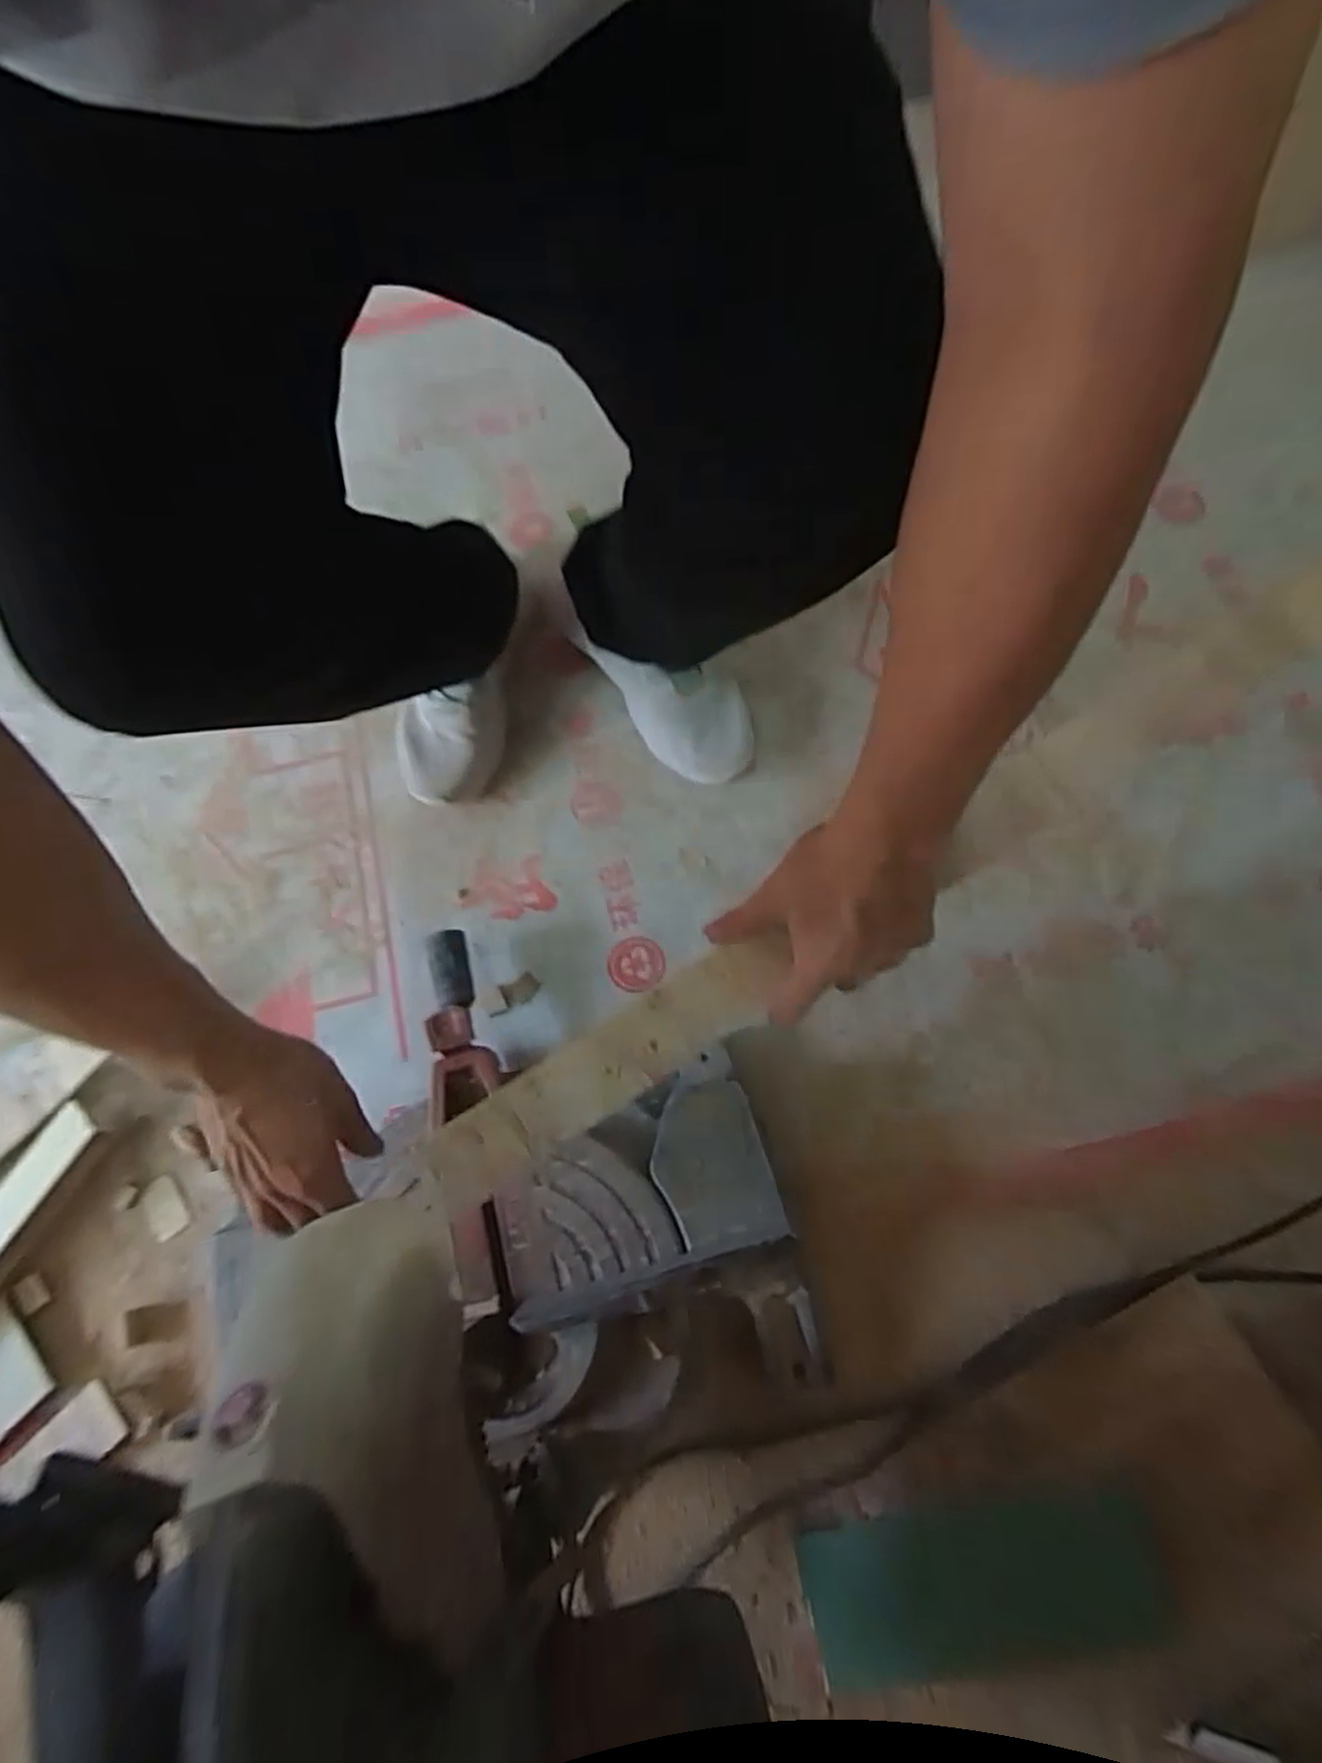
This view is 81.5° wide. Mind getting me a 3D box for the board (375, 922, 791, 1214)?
[{"bbox_3d":[-0.038,0.120,0.483,0.274,0.010,0.051,-32,89,-8],"label":"board"}]

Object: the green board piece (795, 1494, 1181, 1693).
[{"bbox_3d":[0.230,0.511,0.555,0.240,0.013,0.094,-14,64,6],"label":"green board piece"}]

